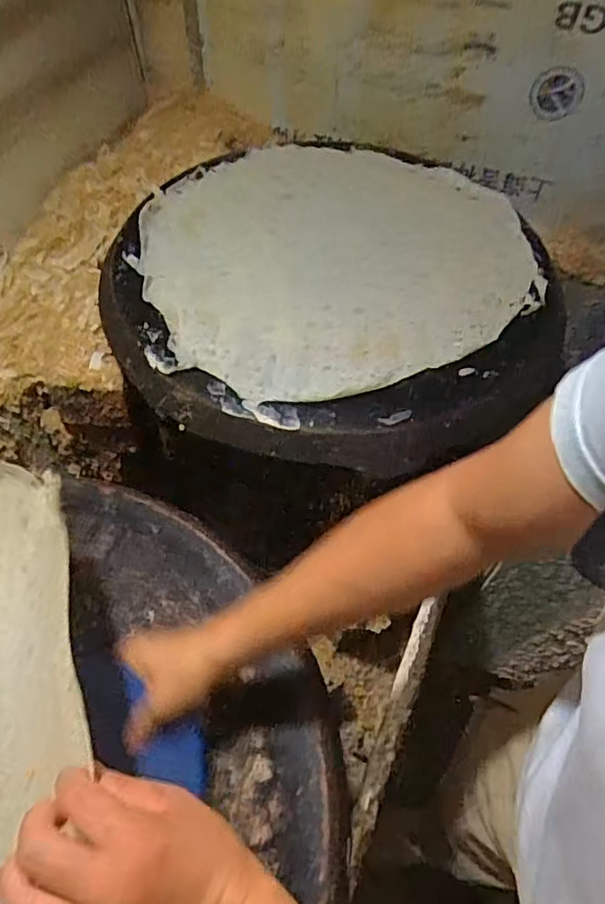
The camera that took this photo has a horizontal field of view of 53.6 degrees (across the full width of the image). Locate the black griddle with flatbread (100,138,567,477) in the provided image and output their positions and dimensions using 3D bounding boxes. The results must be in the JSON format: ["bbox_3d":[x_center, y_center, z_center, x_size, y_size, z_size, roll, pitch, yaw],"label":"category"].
[{"bbox_3d":[0.044,-0.238,0.836,0.600,0.113,0.608,1,56,-2],"label":"black griddle with flatbread"}]

